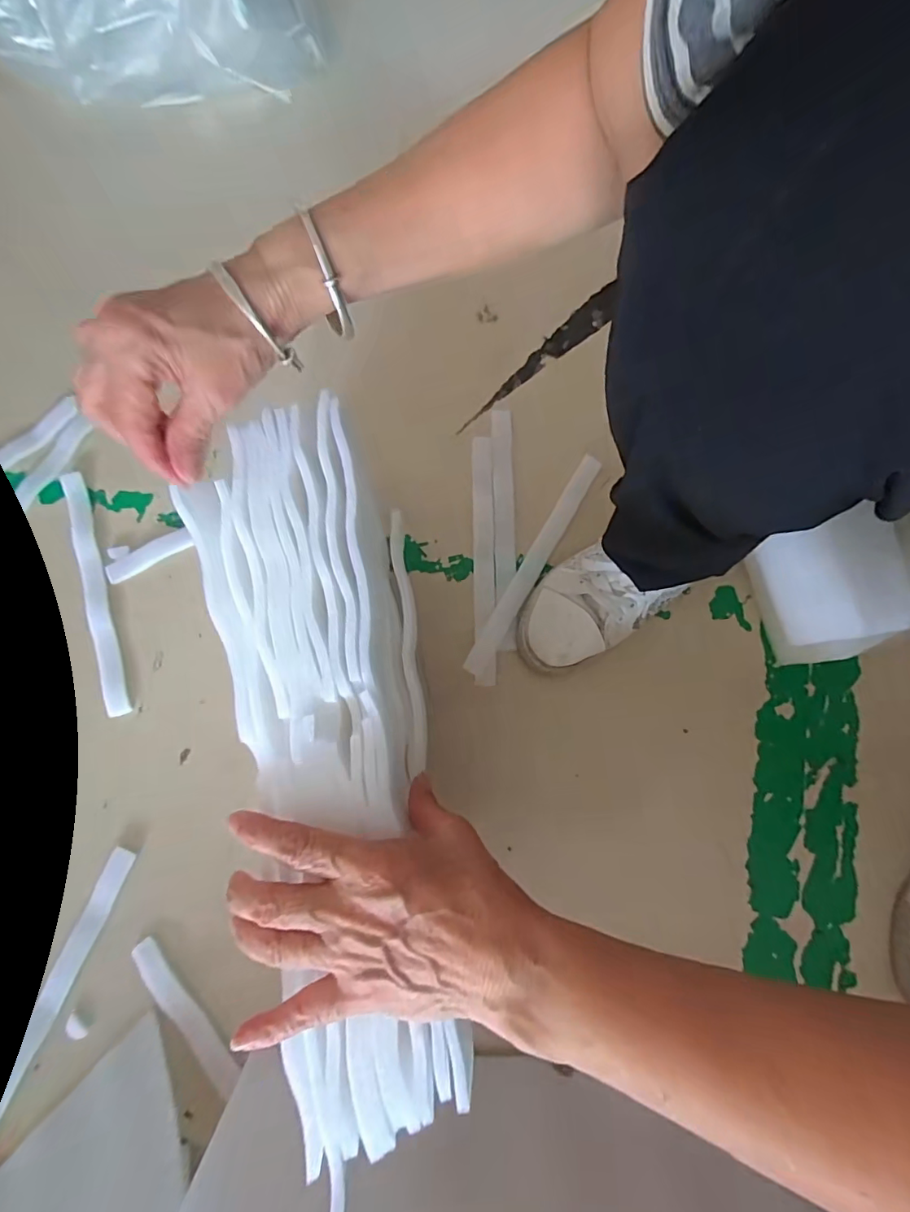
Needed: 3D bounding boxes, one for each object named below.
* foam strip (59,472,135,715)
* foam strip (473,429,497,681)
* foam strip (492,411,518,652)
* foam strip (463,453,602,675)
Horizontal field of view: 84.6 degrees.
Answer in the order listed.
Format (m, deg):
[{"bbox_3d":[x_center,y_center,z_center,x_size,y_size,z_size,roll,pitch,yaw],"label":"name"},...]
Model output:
[{"bbox_3d":[-0.347,-0.014,0.481,0.022,0.014,0.244,-17,79,-5],"label":"foam strip"},{"bbox_3d":[0.029,-0.050,0.493,0.021,0.012,0.252,0,78,-1],"label":"foam strip"},{"bbox_3d":[0.050,-0.083,0.502,0.023,0.012,0.255,0,78,-1],"label":"foam strip"},{"bbox_3d":[0.080,-0.044,0.494,0.022,0.011,0.248,30,79,5],"label":"foam strip"}]

